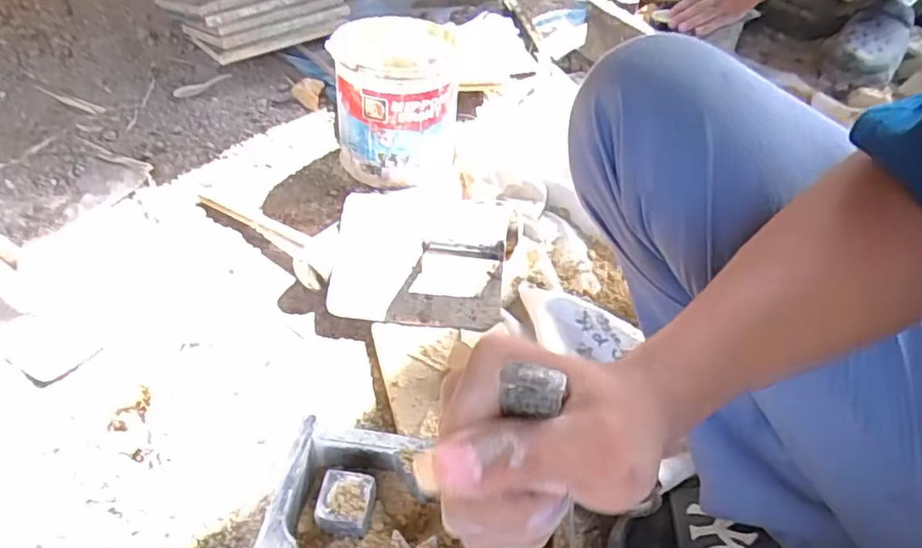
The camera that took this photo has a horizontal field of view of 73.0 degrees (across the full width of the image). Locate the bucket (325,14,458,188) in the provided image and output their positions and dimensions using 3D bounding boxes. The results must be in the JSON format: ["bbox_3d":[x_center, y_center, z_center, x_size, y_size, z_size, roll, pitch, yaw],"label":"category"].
[{"bbox_3d":[-0.093,-0.259,0.923,0.163,0.200,0.177,1,46,-1],"label":"bucket"}]

